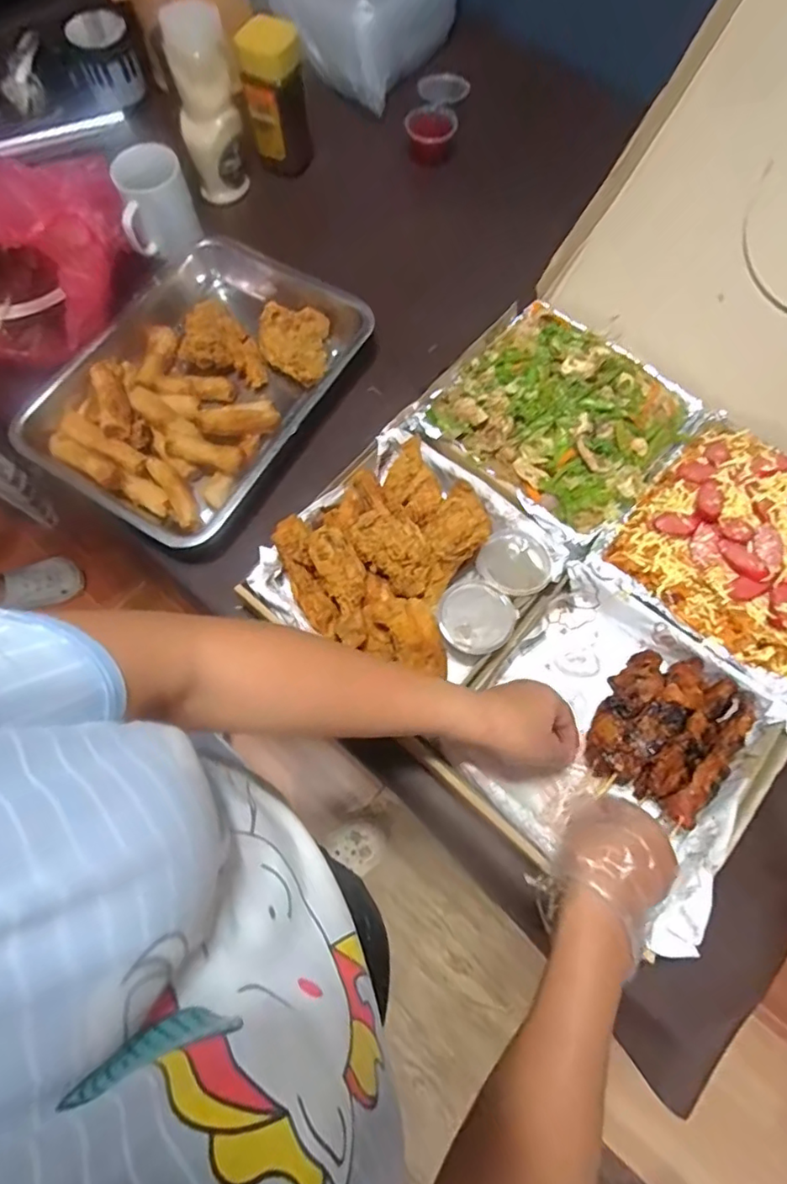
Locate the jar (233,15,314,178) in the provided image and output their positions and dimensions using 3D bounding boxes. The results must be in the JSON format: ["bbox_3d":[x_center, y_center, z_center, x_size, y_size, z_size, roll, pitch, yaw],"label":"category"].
[{"bbox_3d":[-0.147,-0.620,0.720,0.072,0.141,0.070,0,70,1],"label":"jar"}]

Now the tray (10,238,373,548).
[{"bbox_3d":[-0.206,-0.239,0.636,0.265,0.071,0.368,31,74,11],"label":"tray"}]

